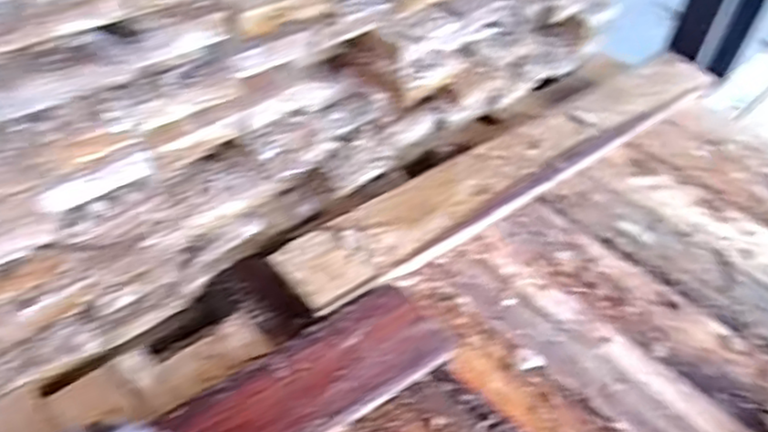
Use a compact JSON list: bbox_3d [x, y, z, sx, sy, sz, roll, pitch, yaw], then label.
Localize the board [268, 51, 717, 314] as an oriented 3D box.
[{"bbox_3d":[0.140,-0.059,0.660,0.561,0.029,0.093,-28,53,-29],"label":"board"}]

